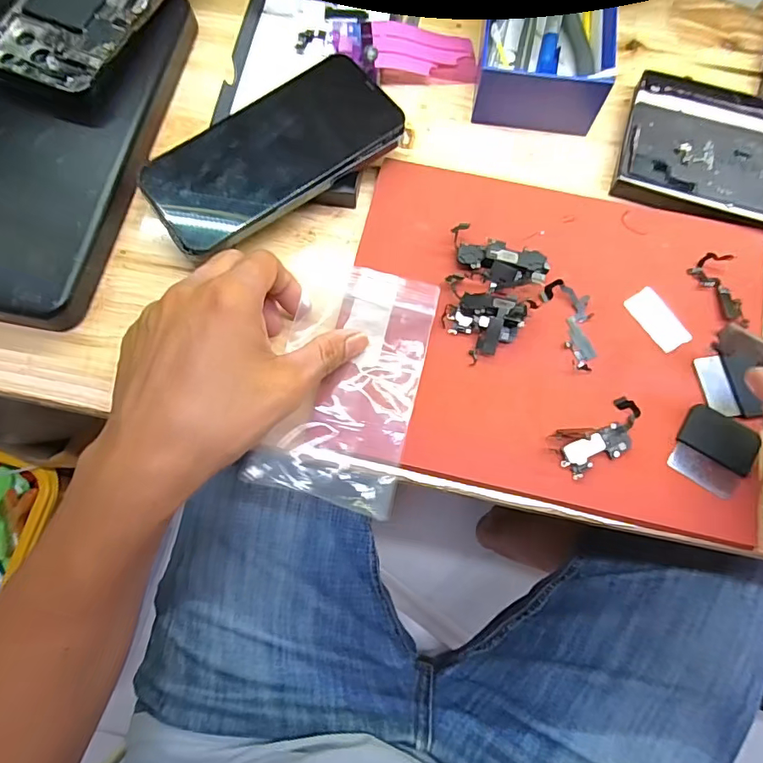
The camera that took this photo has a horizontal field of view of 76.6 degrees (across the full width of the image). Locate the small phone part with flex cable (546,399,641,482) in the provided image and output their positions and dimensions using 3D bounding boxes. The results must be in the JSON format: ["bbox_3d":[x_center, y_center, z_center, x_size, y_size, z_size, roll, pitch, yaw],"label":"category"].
[{"bbox_3d":[0.122,0.031,0.267,0.053,0.007,0.027,-28,77,-6],"label":"small phone part with flex cable"}]

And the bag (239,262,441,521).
[{"bbox_3d":[-0.019,-0.003,0.273,0.080,0.014,0.137,12,71,6],"label":"bag"}]

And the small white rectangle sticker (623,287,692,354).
[{"bbox_3d":[0.164,-0.037,0.285,0.020,0.004,0.039,-31,77,-6],"label":"small white rectangle sticker"}]

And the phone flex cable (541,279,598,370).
[{"bbox_3d":[0.116,-0.035,0.285,0.023,0.004,0.055,-18,76,-3],"label":"phone flex cable"}]

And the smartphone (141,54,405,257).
[{"bbox_3d":[-0.066,-0.141,0.296,0.157,0.007,0.078,-34,78,-8],"label":"smartphone"}]

